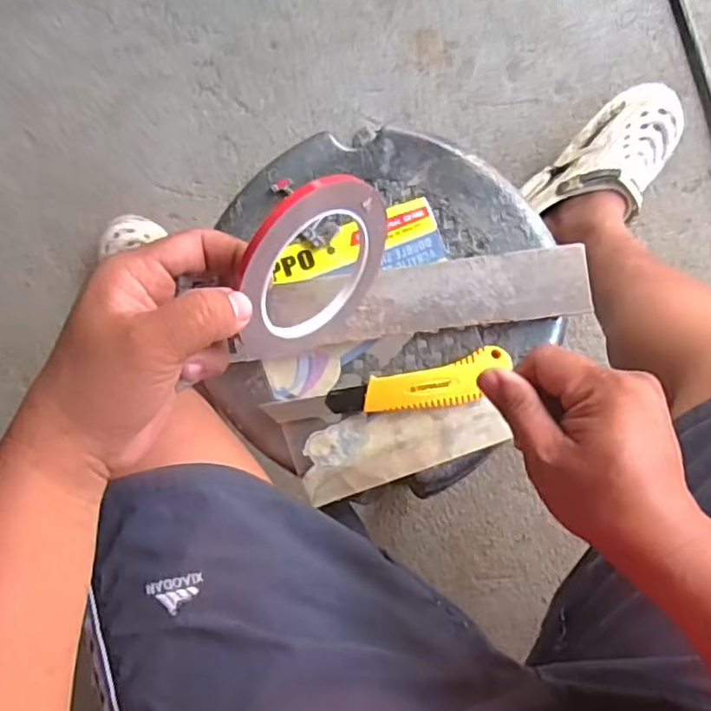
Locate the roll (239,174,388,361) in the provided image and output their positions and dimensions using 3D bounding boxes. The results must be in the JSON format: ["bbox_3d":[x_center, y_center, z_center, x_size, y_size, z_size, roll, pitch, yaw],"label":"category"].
[{"bbox_3d":[-0.023,-0.045,0.360,0.103,0.112,0.008,-25,50,-36],"label":"roll"}]

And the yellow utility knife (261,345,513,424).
[{"bbox_3d":[0.028,0.031,0.512,0.197,0.015,0.037,-12,83,6],"label":"yellow utility knife"}]

